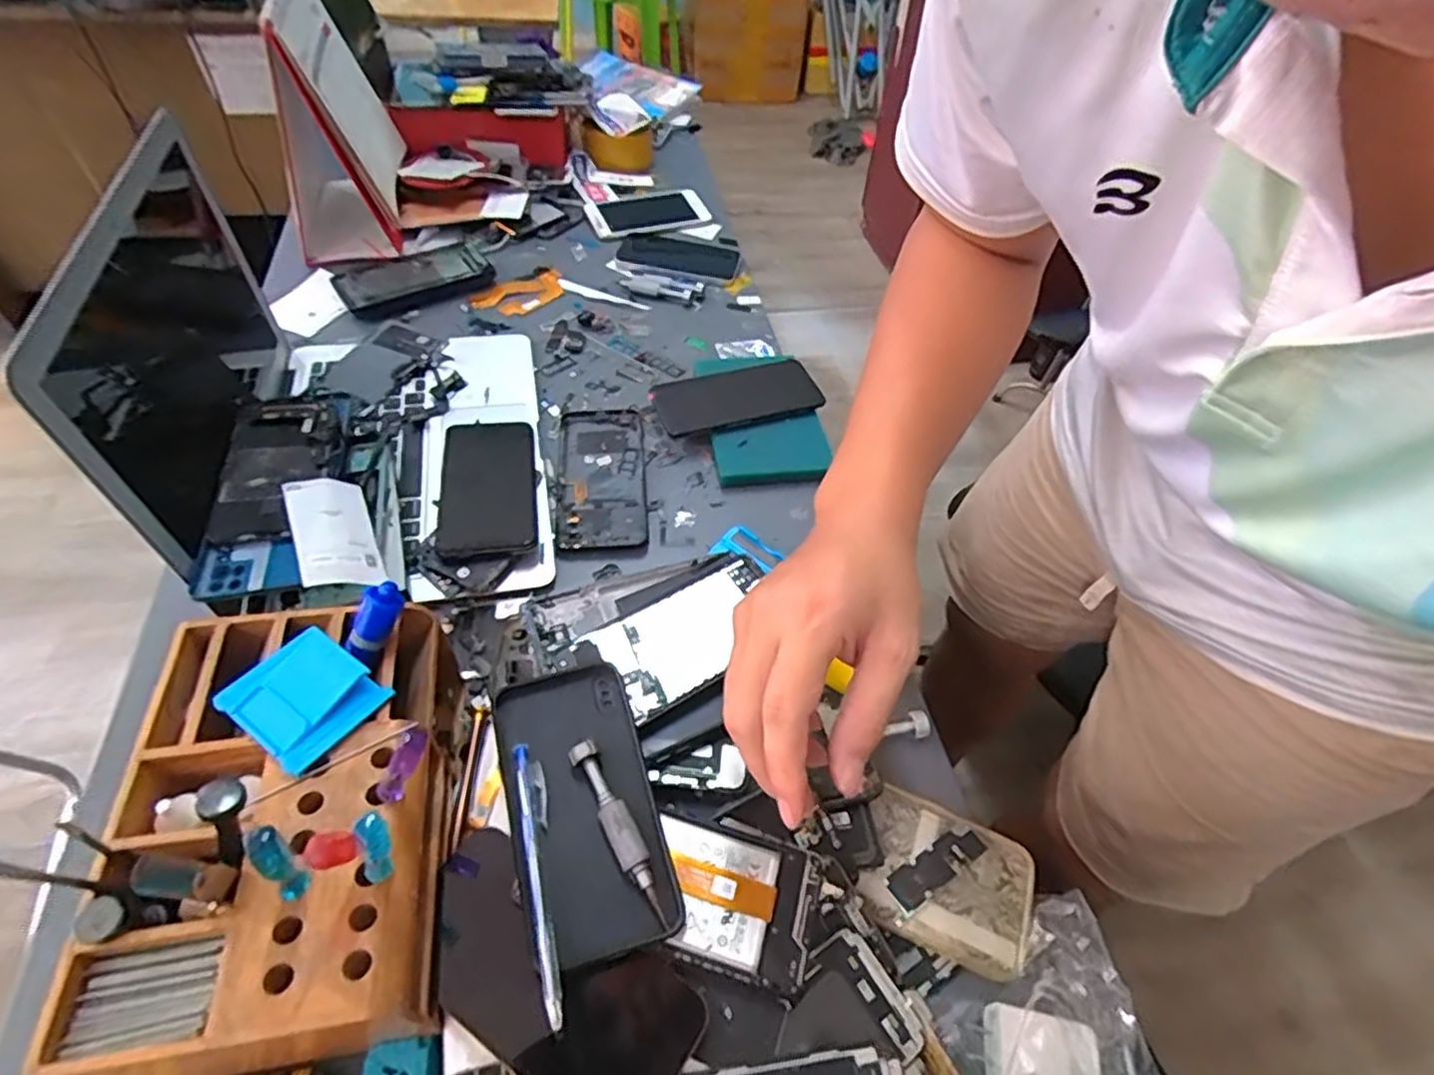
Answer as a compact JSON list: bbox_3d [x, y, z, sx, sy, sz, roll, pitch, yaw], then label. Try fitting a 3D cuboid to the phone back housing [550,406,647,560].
[{"bbox_3d":[-0.104,-0.051,0.620,0.084,0.014,0.165,-3,51,-7],"label":"phone back housing"}]

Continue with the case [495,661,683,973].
[{"bbox_3d":[-0.075,0.148,0.397,0.076,0.019,0.156,-14,53,-15],"label":"case"}]

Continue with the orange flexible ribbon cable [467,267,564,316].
[{"bbox_3d":[-0.221,-0.277,0.797,0.057,0.008,0.109,38,58,24],"label":"orange flexible ribbon cable"}]

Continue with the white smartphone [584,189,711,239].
[{"bbox_3d":[-0.092,-0.425,0.918,0.150,0.011,0.087,-21,55,-20],"label":"white smartphone"}]

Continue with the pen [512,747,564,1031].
[{"bbox_3d":[-0.093,0.174,0.369,0.015,0.010,0.139,-10,52,-12],"label":"pen"}]

